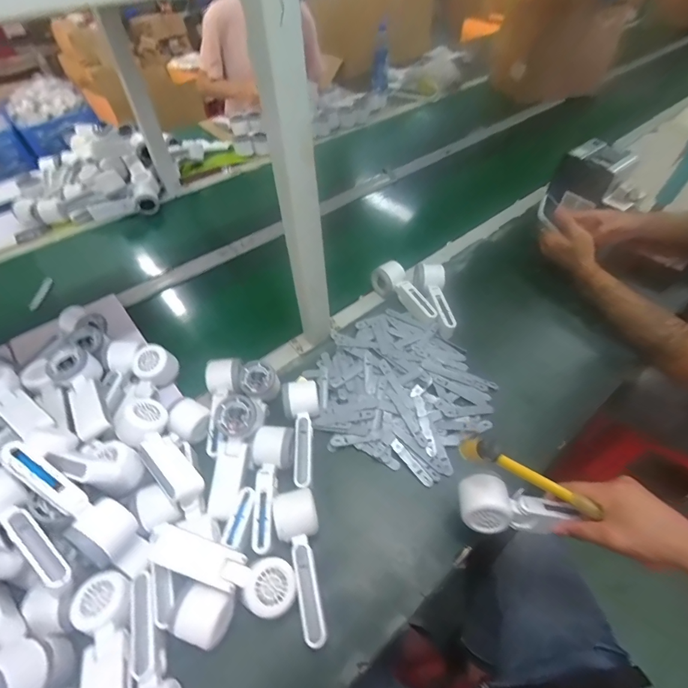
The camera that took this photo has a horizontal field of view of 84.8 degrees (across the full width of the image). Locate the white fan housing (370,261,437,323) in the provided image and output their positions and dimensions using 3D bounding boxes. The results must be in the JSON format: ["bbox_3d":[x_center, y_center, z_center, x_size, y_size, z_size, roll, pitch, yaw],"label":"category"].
[{"bbox_3d":[0.117,-0.103,0.752,0.052,0.048,0.152,-26,53,-15],"label":"white fan housing"}]

